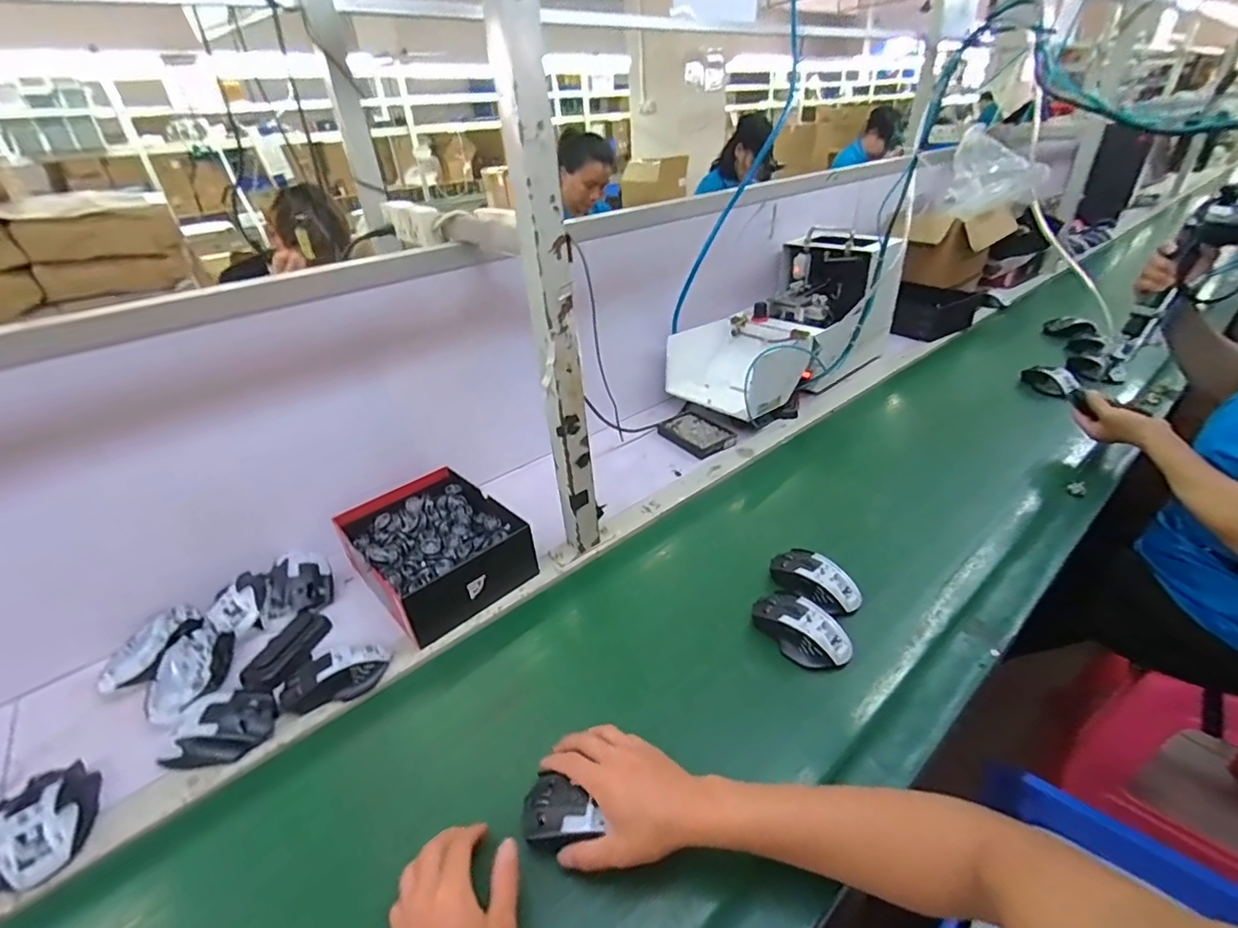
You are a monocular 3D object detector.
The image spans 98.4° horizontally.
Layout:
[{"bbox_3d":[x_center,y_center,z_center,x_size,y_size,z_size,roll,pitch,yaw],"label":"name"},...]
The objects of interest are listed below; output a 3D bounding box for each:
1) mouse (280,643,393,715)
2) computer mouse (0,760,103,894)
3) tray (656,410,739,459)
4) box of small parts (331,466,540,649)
[{"bbox_3d":[-0.328,0.241,0.618,0.111,0.032,0.068,-29,41,-32],"label":"mouse"},{"bbox_3d":[-0.546,0.336,0.505,0.069,0.036,0.106,-23,38,-26],"label":"computer mouse"},{"bbox_3d":[0.154,-0.062,1.057,0.093,0.017,0.139,-24,38,-27],"label":"tray"},{"bbox_3d":[-0.260,0.116,0.762,0.192,0.079,0.244,-29,41,-32],"label":"box of small parts"}]

